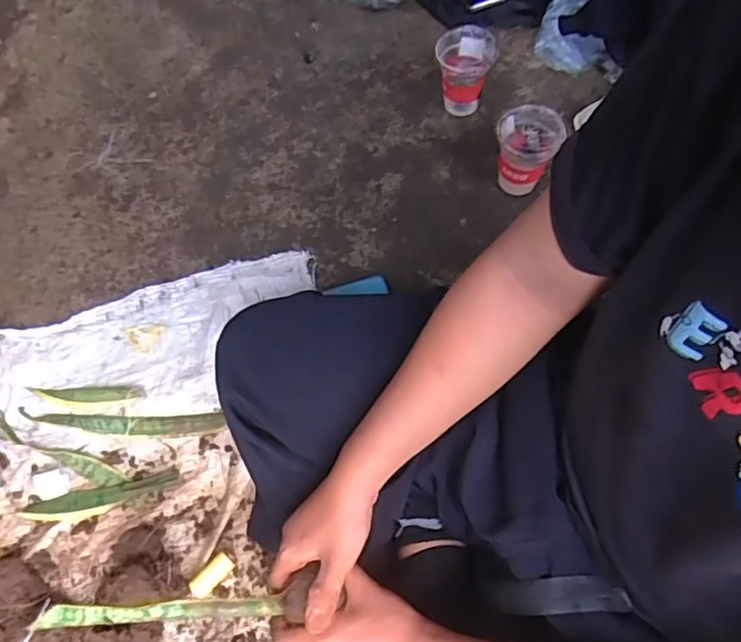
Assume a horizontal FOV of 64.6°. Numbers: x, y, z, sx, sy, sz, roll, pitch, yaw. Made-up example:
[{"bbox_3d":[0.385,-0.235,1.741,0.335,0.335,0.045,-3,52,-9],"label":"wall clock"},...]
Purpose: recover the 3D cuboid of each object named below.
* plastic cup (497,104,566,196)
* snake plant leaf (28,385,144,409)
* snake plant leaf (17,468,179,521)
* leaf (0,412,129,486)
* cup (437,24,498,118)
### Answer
[{"bbox_3d":[0.228,-0.250,0.873,0.086,0.115,0.080,-1,65,3],"label":"plastic cup"},{"bbox_3d":[-0.384,0.100,0.787,0.154,0.007,0.033,1,65,4],"label":"snake plant leaf"},{"bbox_3d":[-0.336,0.219,0.726,0.192,0.008,0.034,-12,64,-2],"label":"snake plant leaf"},{"bbox_3d":[-0.427,0.163,0.770,0.242,0.009,0.030,23,68,14],"label":"leaf"},{"bbox_3d":[0.151,-0.399,0.954,0.093,0.120,0.082,8,65,7],"label":"cup"}]

